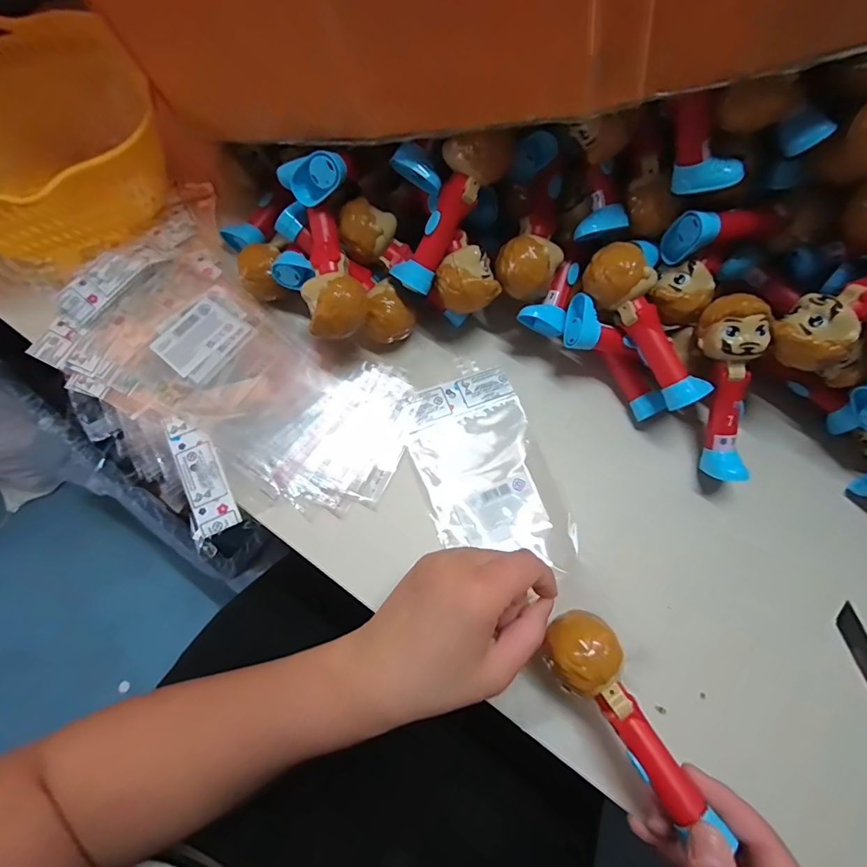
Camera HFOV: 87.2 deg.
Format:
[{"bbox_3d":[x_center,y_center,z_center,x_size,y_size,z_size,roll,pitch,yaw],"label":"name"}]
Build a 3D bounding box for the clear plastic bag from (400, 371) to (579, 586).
[{"bbox_3d":[0.038,0.030,0.337,0.092,0.008,0.153,-18,72,-8],"label":"clear plastic bag"}]

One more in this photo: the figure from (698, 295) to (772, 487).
[{"bbox_3d":[0.205,-0.031,0.318,0.033,0.034,0.127,-5,106,-4],"label":"figure"}]

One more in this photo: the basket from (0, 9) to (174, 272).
[{"bbox_3d":[-0.316,-0.228,0.364,0.182,0.079,0.197,-24,73,-10],"label":"basket"}]

